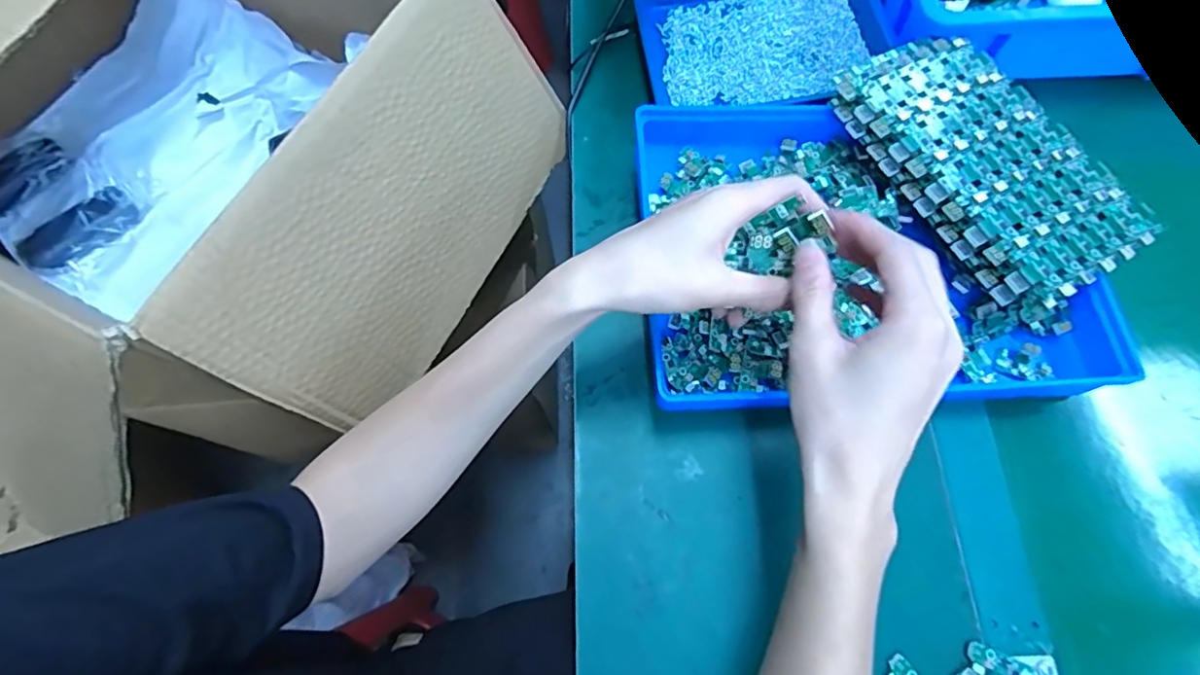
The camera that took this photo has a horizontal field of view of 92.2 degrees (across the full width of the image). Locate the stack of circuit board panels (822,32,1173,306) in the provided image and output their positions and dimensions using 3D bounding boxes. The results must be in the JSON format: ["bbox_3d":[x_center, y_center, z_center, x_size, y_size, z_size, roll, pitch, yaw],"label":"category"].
[{"bbox_3d":[0.272,-0.128,0.409,0.122,0.022,0.212,-27,70,-9],"label":"stack of circuit board panels"}]

